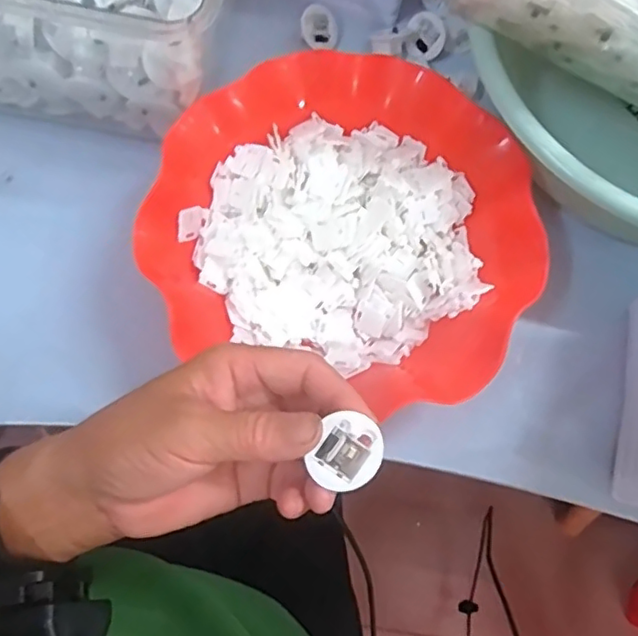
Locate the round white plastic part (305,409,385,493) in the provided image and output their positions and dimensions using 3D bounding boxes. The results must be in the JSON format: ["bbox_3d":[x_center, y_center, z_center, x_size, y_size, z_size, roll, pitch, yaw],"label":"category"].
[{"bbox_3d":[0.011,0.056,0.251,0.028,0.011,0.029,-1,94,-12],"label":"round white plastic part"}]

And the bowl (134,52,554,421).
[{"bbox_3d":[0.018,-0.058,0.376,0.219,0.067,0.189,18,74,3],"label":"bowl"}]

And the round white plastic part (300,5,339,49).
[{"bbox_3d":[0.001,-0.214,0.442,0.028,0.030,0.005,-16,46,-18],"label":"round white plastic part"}]

